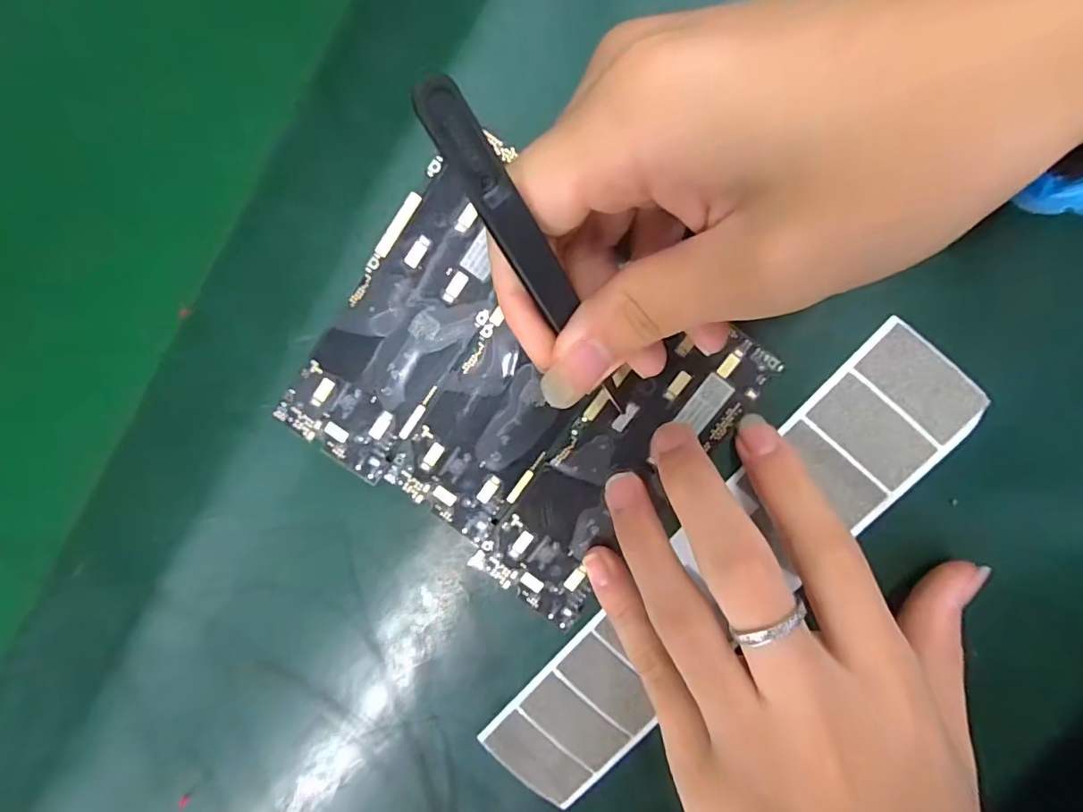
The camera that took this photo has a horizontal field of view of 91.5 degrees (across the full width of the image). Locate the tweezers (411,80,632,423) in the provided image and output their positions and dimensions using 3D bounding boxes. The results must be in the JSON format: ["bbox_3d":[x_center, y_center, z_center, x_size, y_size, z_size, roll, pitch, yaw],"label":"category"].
[{"bbox_3d":[0.003,-0.031,0.142,0.009,0.006,0.114,-30,136,8],"label":"tweezers"}]

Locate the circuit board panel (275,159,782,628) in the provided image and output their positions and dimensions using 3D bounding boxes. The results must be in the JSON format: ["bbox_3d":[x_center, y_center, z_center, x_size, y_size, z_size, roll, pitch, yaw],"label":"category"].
[{"bbox_3d":[-0.009,-0.002,0.186,0.133,0.006,0.116,35,100,-2],"label":"circuit board panel"}]

